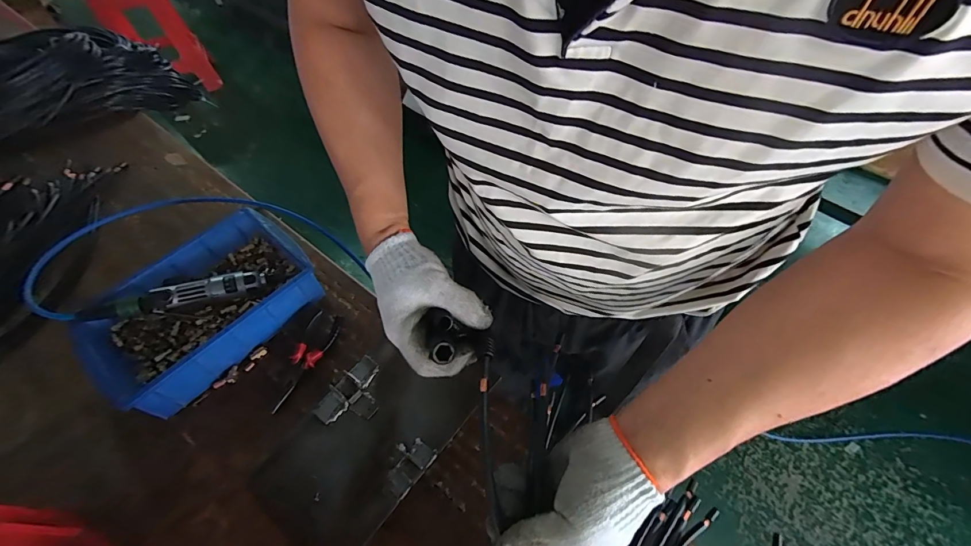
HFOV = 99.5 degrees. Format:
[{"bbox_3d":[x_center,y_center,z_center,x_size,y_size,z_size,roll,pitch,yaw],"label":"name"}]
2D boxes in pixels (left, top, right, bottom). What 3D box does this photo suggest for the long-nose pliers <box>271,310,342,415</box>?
[{"bbox_3d":[-0.268,0.129,0.611,0.054,0.016,0.155,11,57,11],"label":"long-nose pliers"}]

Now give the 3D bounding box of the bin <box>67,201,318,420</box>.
[{"bbox_3d":[-0.430,0.055,0.627,0.197,0.084,0.310,32,63,22],"label":"bin"}]

